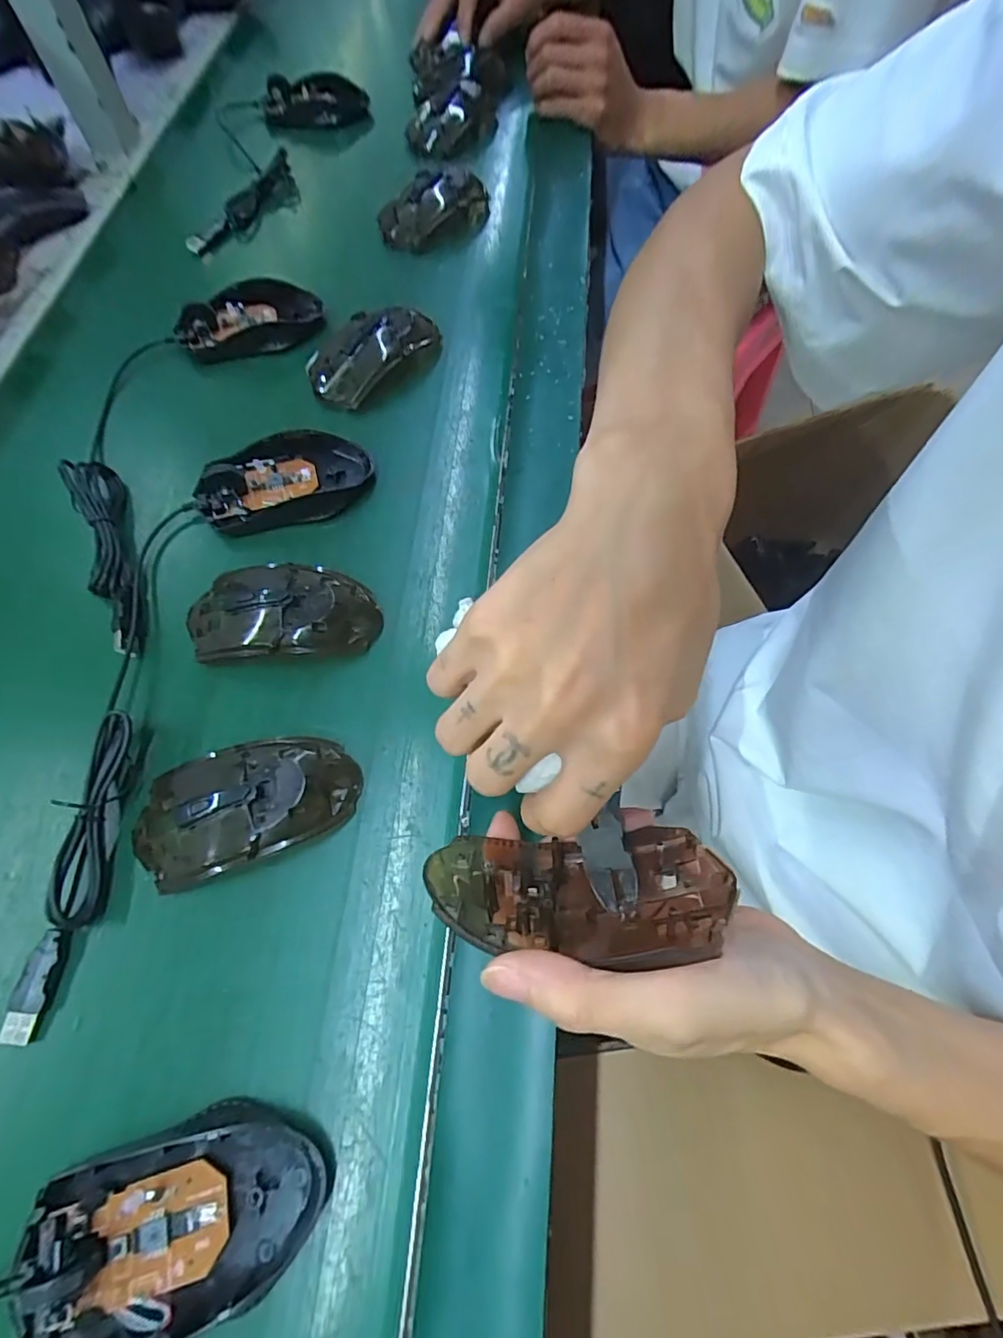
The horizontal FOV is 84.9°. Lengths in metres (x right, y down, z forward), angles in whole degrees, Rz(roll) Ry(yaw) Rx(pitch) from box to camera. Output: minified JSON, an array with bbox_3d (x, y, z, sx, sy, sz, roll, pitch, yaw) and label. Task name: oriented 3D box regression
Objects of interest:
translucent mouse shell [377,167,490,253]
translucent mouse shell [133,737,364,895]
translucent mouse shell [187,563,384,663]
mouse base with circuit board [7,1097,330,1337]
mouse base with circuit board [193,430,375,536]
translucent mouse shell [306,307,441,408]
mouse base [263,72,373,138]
[{"bbox_3d":[-0.056,-0.418,0.490,0.061,0.033,0.105,38,72,16],"label":"translucent mouse shell"},{"bbox_3d":[-0.129,0.068,0.274,0.109,0.031,0.059,-15,67,-6],"label":"translucent mouse shell"},{"bbox_3d":[-0.129,-0.034,0.318,0.110,0.030,0.057,0,66,1],"label":"translucent mouse shell"},{"bbox_3d":[-0.128,0.216,0.210,0.110,0.029,0.064,-20,67,-8],"label":"mouse base with circuit board"},{"bbox_3d":[-0.146,-0.127,0.367,0.114,0.025,0.063,-12,66,-5],"label":"mouse base with circuit board"},{"bbox_3d":[-0.097,-0.240,0.409,0.099,0.033,0.053,-42,72,-16],"label":"translucent mouse shell"},{"bbox_3d":[-0.197,-0.598,0.576,0.109,0.027,0.056,-15,67,-6],"label":"mouse base"}]

